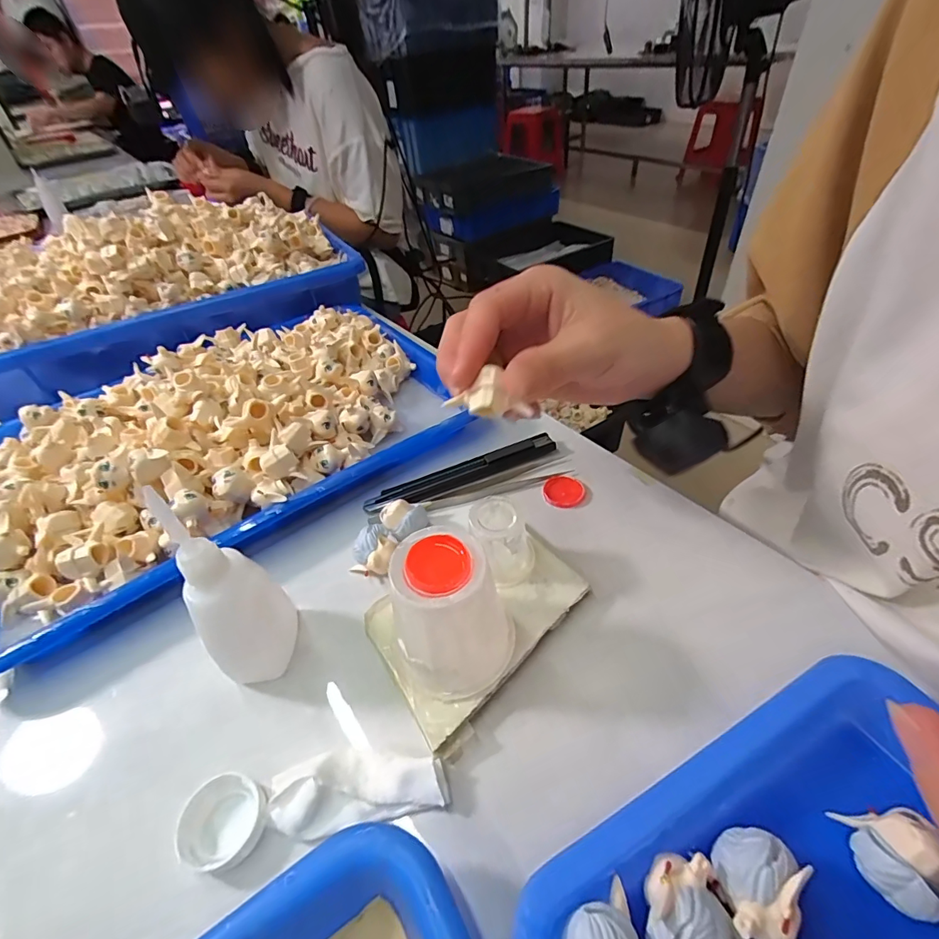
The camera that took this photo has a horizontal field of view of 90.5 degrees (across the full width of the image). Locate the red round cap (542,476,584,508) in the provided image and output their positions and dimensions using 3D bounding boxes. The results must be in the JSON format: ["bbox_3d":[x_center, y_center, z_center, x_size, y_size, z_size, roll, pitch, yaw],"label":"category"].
[{"bbox_3d":[0.060,0.014,0.298,0.026,0.004,0.027,-3,44,3],"label":"red round cap"}]

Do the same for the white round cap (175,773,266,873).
[{"bbox_3d":[-0.098,0.140,0.184,0.034,0.008,0.030,12,46,17],"label":"white round cap"}]

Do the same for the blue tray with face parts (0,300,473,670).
[{"bbox_3d":[-0.178,-0.034,0.338,0.329,0.053,0.236,-30,49,-24],"label":"blue tray with face parts"}]

